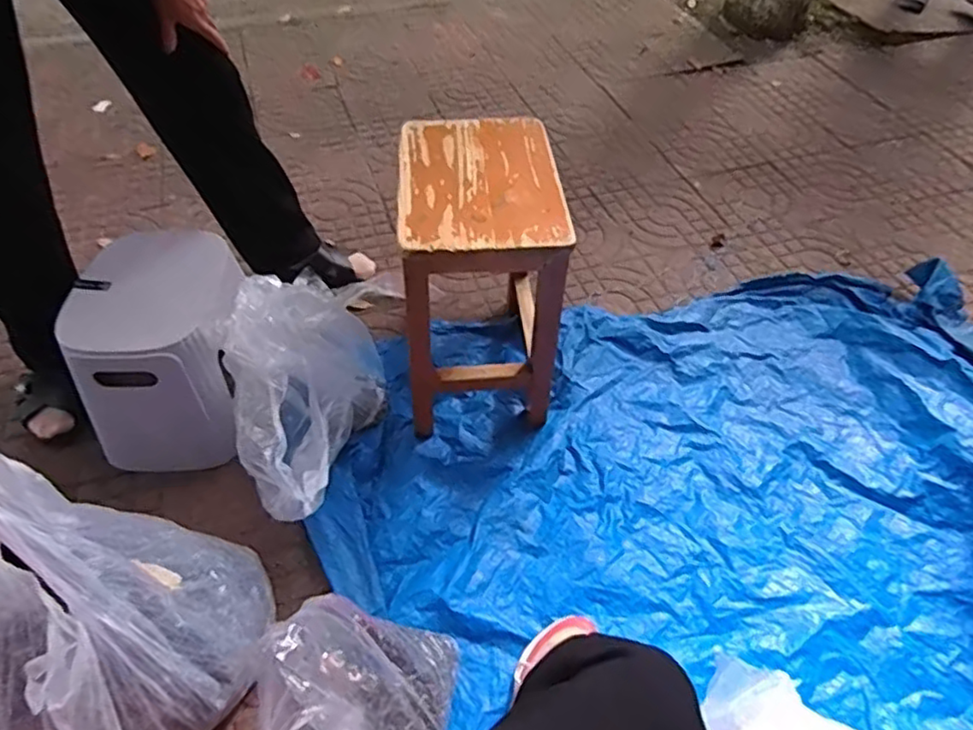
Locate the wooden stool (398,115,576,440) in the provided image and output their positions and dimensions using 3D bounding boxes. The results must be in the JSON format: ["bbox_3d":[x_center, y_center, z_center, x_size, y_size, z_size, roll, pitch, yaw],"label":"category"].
[{"bbox_3d":[-0.015,-0.150,1.036,0.223,0.358,0.351,-3,52,-6],"label":"wooden stool"}]

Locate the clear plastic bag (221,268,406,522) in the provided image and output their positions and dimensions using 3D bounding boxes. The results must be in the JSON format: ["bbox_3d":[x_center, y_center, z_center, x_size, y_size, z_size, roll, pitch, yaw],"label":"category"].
[{"bbox_3d":[-0.257,0.023,0.949,0.148,0.310,0.361,10,52,5],"label":"clear plastic bag"}]

